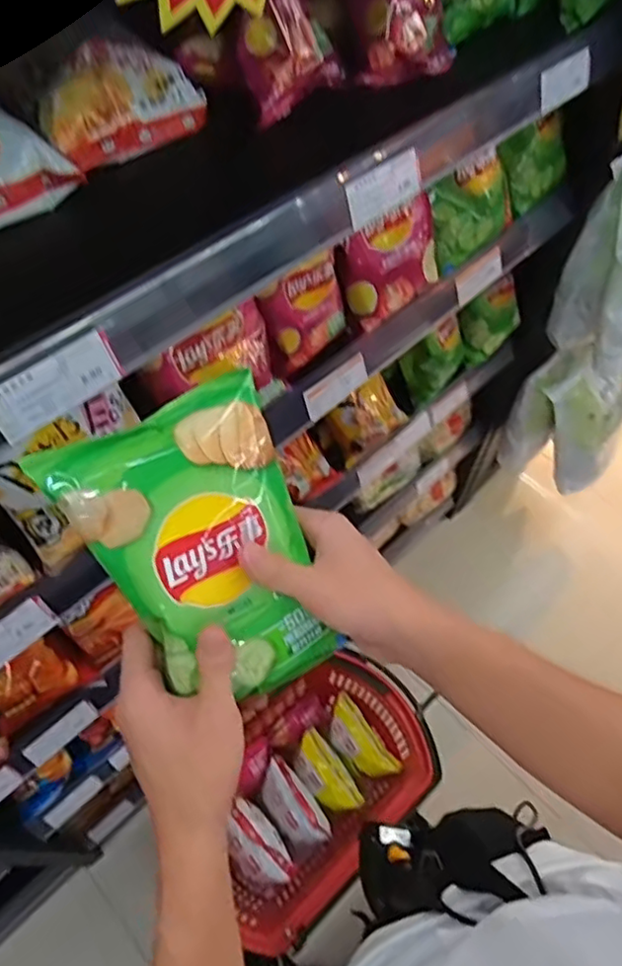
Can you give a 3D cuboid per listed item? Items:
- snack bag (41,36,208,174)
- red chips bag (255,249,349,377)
[{"bbox_3d":[-0.161,-0.317,0.509,0.136,0.068,0.052,-39,67,-22],"label":"snack bag"},{"bbox_3d":[-0.010,-0.192,0.673,0.105,0.104,0.045,-35,46,-16],"label":"red chips bag"}]

